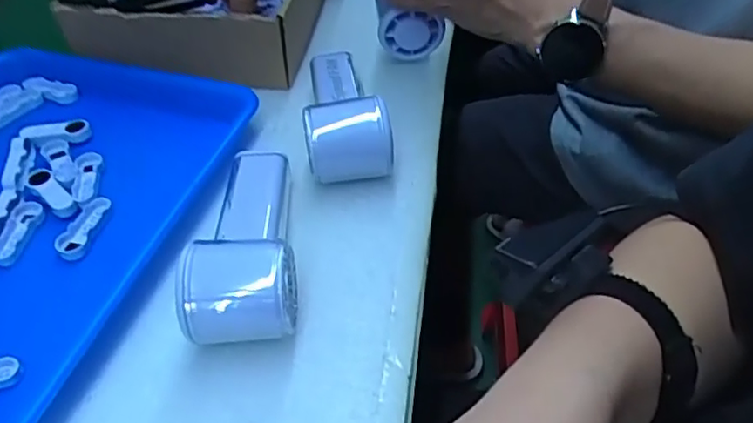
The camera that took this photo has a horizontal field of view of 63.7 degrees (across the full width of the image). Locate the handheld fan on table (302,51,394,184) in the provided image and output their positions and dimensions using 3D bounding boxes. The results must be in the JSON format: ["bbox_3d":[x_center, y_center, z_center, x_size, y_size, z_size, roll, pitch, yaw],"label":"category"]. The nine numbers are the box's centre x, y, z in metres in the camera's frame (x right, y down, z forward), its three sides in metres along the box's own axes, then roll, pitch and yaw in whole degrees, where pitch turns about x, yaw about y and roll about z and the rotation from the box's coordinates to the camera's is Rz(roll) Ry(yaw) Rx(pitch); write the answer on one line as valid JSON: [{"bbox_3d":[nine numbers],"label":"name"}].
[{"bbox_3d":[-0.031,-0.091,0.476,0.058,0.061,0.148,-8,46,-7],"label":"handheld fan on table"}]

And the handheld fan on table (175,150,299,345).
[{"bbox_3d":[-0.082,0.016,0.379,0.071,0.048,0.140,-5,46,-4],"label":"handheld fan on table"}]

